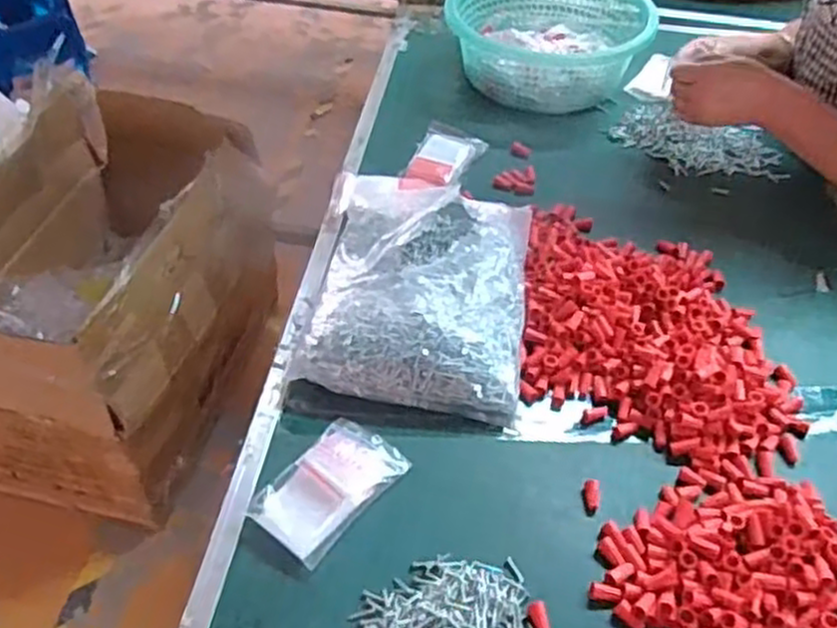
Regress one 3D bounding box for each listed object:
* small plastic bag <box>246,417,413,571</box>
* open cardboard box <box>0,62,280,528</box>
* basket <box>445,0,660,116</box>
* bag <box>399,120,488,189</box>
[{"bbox_3d":[-0.070,0.136,0.600,0.076,0.008,0.118,31,51,25],"label":"small plastic bag"},{"bbox_3d":[-0.564,-0.074,1.407,0.443,0.465,0.688,10,45,6],"label":"open cardboard box"},{"bbox_3d":[0.183,-0.387,1.069,0.249,0.111,0.257,2,45,-2],"label":"basket"},{"bbox_3d":[0.034,-0.191,0.926,0.077,0.022,0.158,12,46,9],"label":"bag"}]

